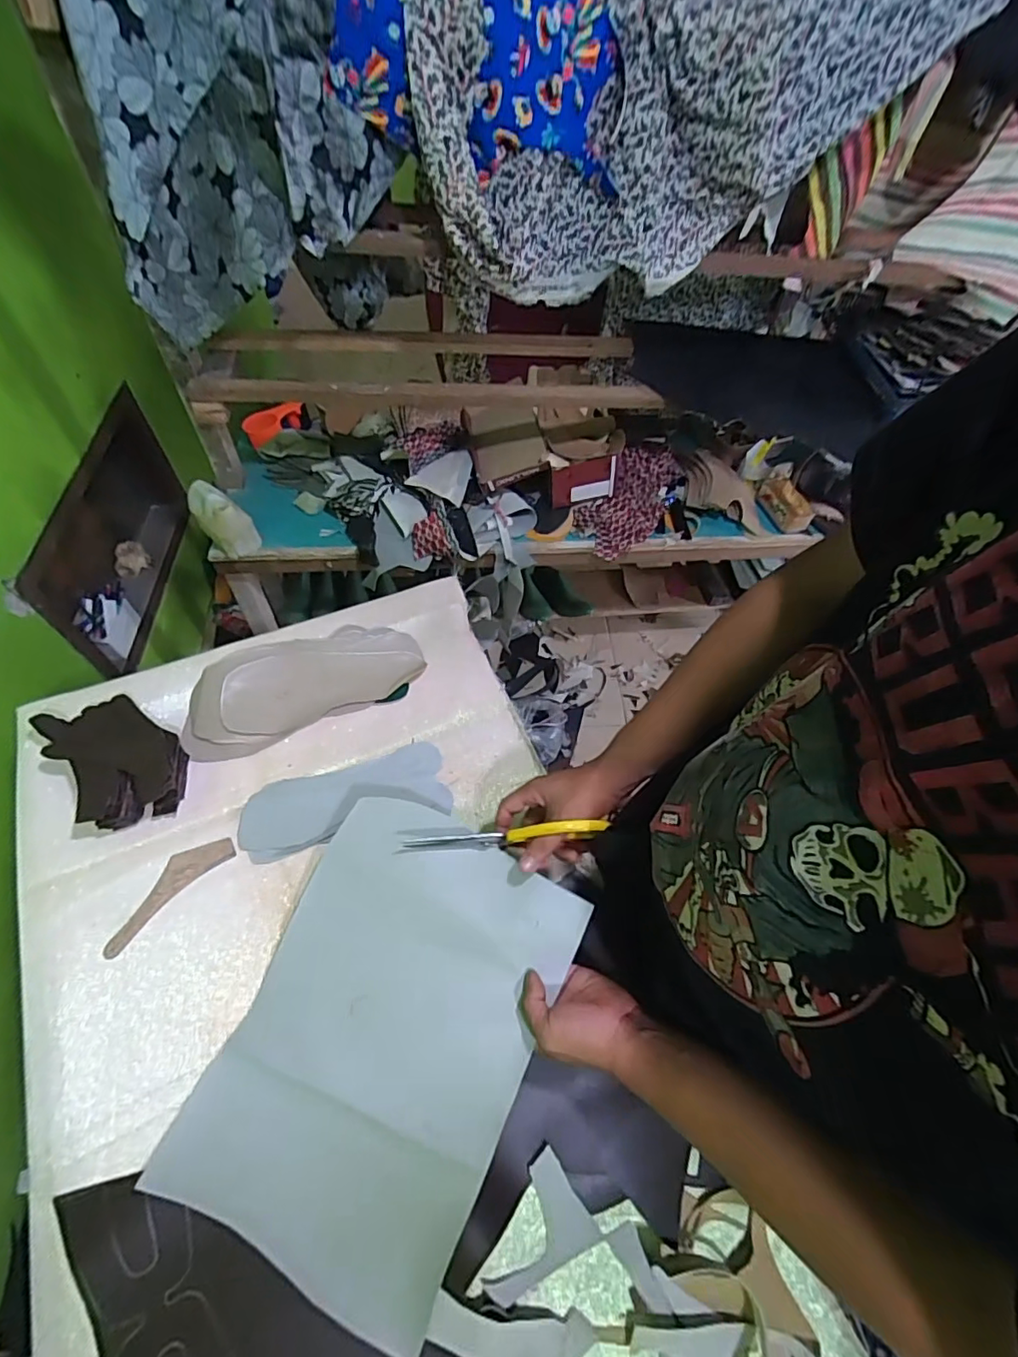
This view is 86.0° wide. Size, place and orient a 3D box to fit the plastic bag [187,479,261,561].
[{"bbox_3d":[-0.528,-0.290,1.010,0.096,0.109,0.104,-24,62,-18],"label":"plastic bag"}]

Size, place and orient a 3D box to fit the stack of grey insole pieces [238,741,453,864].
[{"bbox_3d":[-0.205,0.150,0.686,0.249,0.007,0.096,-14,60,-13],"label":"stack of grey insole pieces"}]

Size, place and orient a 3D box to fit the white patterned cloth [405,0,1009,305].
[{"bbox_3d":[0.220,-0.717,0.700,0.656,0.347,0.112,-11,58,4],"label":"white patterned cloth"}]

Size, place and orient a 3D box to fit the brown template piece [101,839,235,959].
[{"bbox_3d":[-0.388,0.236,0.618,0.046,0.005,0.152,38,62,18],"label":"brown template piece"}]

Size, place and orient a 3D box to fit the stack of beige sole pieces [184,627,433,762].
[{"bbox_3d":[-0.277,0.003,0.745,0.312,0.015,0.135,-20,78,-20],"label":"stack of beige sole pieces"}]

